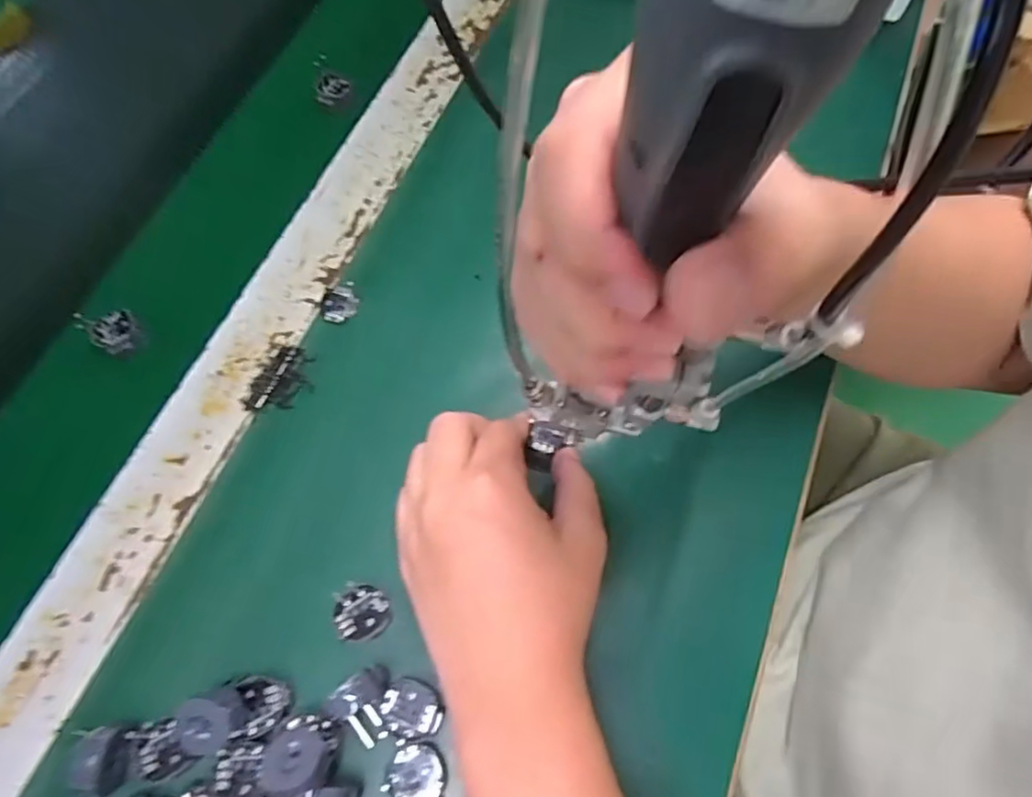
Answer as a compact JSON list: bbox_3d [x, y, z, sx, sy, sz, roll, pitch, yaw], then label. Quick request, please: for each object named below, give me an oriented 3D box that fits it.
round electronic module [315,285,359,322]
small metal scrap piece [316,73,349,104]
[{"bbox_3d":[-0.109,-0.058,0.393,0.023,0.004,0.023,0,67,0],"label":"round electronic module"},{"bbox_3d":[-0.135,-0.225,0.470,0.023,0.009,0.020,11,68,5],"label":"small metal scrap piece"}]

